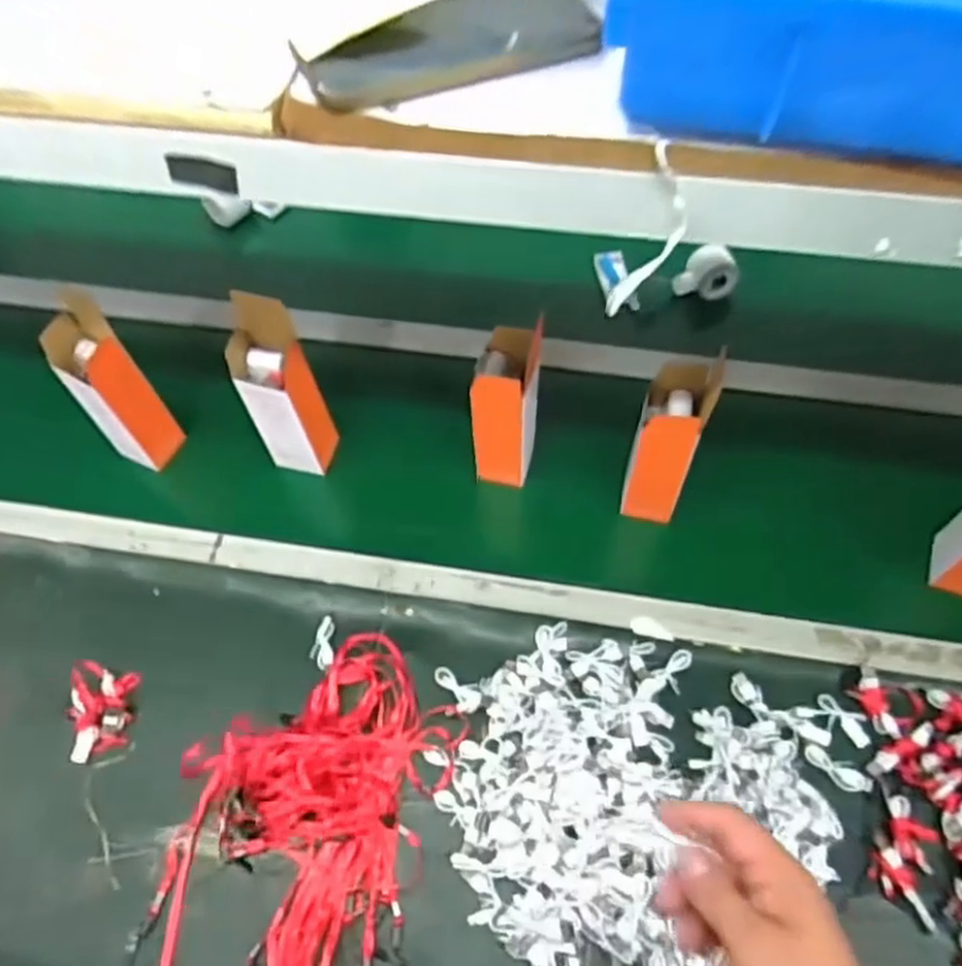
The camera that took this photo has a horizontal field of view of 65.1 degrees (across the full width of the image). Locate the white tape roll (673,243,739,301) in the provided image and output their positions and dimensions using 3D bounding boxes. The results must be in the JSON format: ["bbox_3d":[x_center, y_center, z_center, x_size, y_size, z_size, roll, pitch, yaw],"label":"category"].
[{"bbox_3d":[0.307,-0.287,1.021,0.084,0.049,0.056,13,61,10],"label":"white tape roll"}]

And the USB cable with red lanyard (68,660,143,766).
[{"bbox_3d":[-0.388,0.233,0.772,0.063,0.006,0.097,3,74,-11],"label":"USB cable with red lanyard"}]

